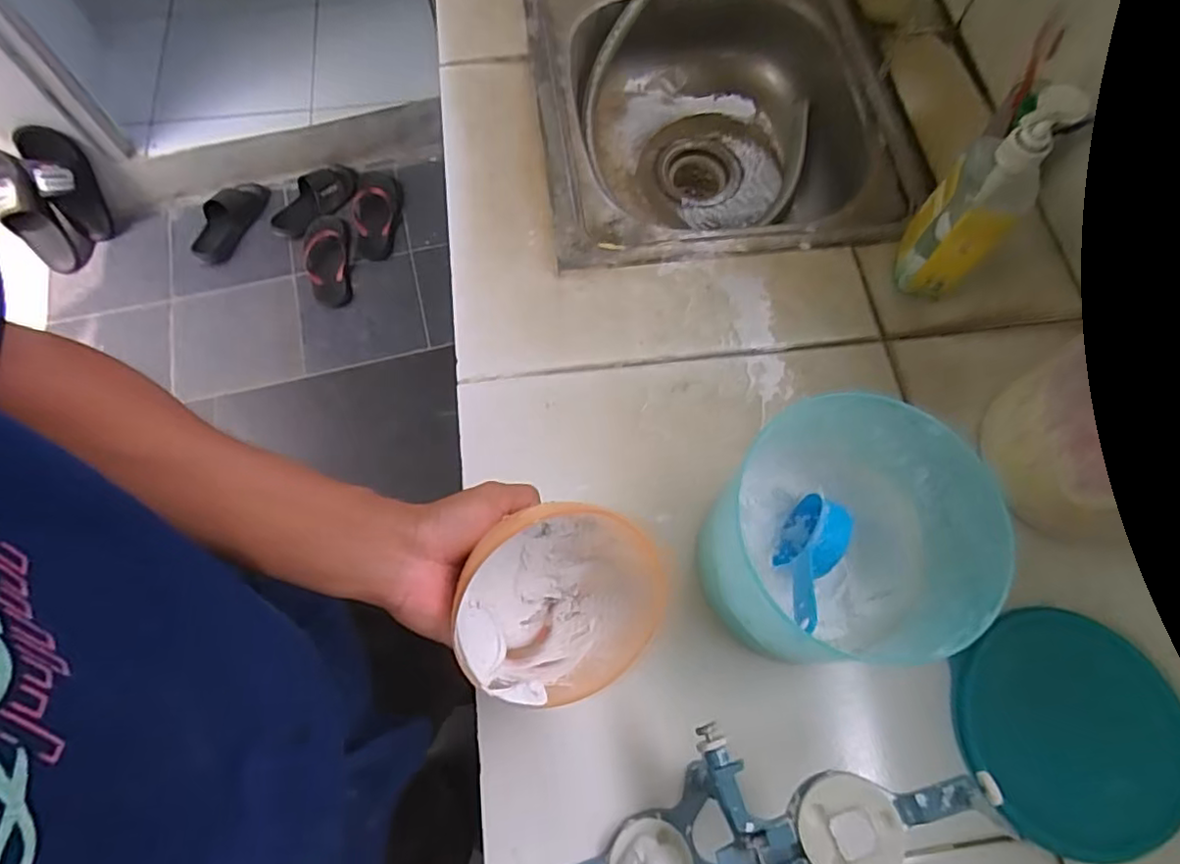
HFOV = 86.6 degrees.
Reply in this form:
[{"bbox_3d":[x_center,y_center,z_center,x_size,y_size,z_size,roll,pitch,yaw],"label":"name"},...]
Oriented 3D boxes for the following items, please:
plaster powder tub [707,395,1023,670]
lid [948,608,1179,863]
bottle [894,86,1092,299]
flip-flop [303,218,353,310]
[{"bbox_3d":[0.170,0.077,0.439,0.158,0.141,0.155,0,69,0],"label":"plaster powder tub"},{"bbox_3d":[0.350,0.215,0.456,0.148,0.021,0.158,0,69,0],"label":"lid"},{"bbox_3d":[0.318,-0.188,0.517,0.066,0.188,0.070,36,73,13],"label":"bottle"},{"bbox_3d":[-0.657,-0.424,1.569,0.111,0.041,0.249,-11,69,-4],"label":"flip-flop"}]

